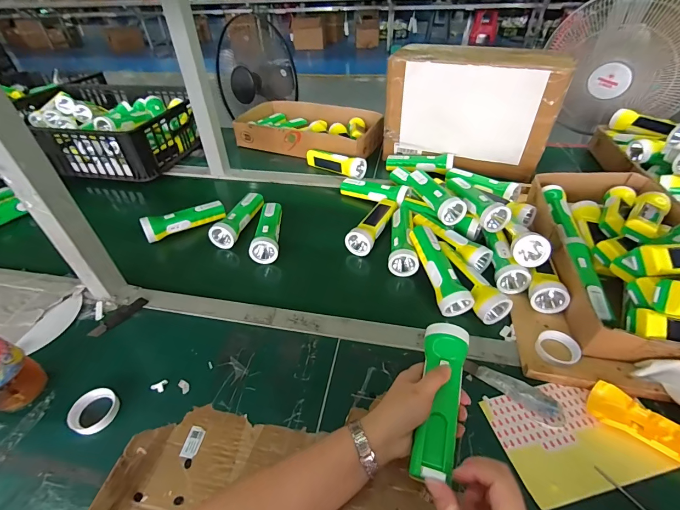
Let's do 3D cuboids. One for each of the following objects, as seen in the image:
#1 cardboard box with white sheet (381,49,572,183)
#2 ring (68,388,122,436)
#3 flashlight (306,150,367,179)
[{"bbox_3d":[0.319,-0.361,0.839,0.380,0.247,0.180,19,46,22],"label":"cardboard box with white sheet"},{"bbox_3d":[-0.322,0.203,0.441,0.057,0.009,0.054,-2,43,2],"label":"ring"},{"bbox_3d":[-0.012,-0.243,0.893,0.171,0.056,0.050,27,50,29],"label":"flashlight"}]

